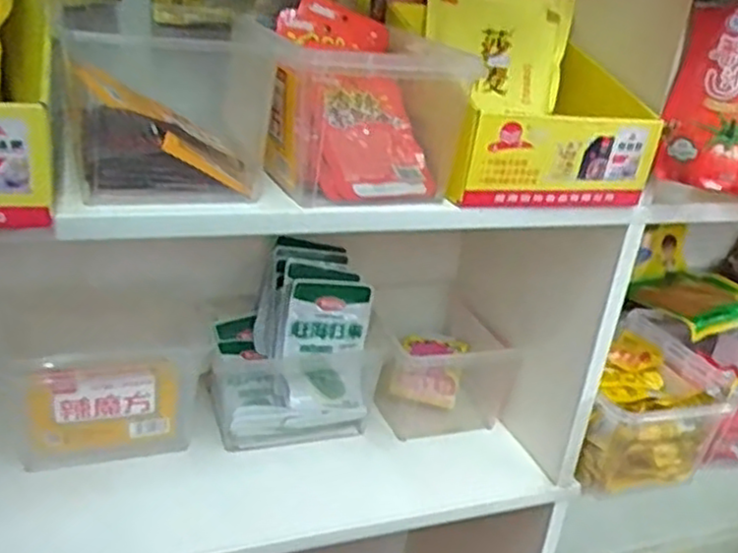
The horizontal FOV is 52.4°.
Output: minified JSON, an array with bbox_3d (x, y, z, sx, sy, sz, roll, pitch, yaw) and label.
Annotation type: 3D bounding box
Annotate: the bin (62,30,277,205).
[{"bbox_3d":[-0.156,-0.137,0.618,0.140,0.114,0.236,2,24,-11],"label":"bin"}]

